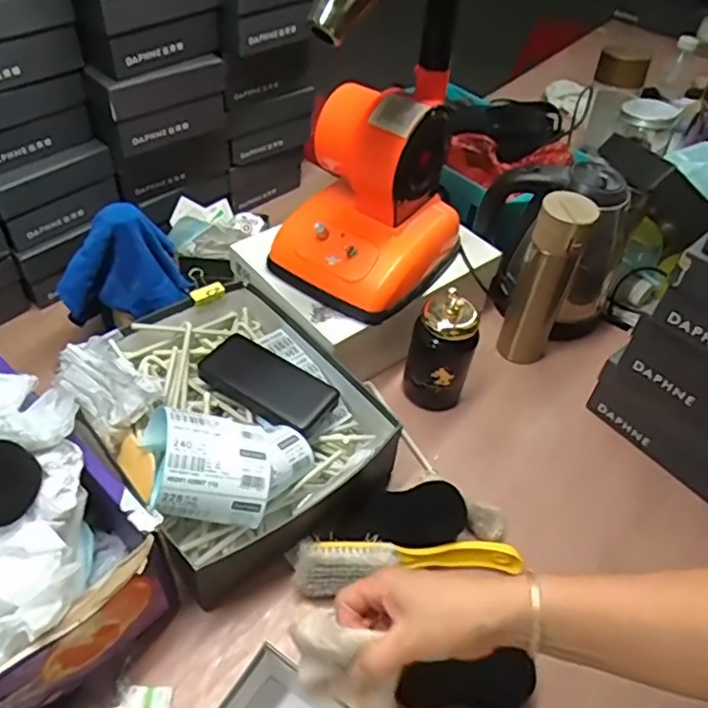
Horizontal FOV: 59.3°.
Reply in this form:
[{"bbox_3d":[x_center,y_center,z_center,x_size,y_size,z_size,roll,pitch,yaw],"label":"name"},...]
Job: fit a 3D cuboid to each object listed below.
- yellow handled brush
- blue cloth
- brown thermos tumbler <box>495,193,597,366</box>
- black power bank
[{"bbox_3d":[0.058,0.208,0.627,0.230,0.035,0.044,0,48,-7],"label":"yellow handled brush"},{"bbox_3d":[-0.278,-0.100,0.745,0.146,0.126,0.075,-15,51,-18],"label":"blue cloth"},{"bbox_3d":[0.245,-0.092,0.802,0.068,0.243,0.065,3,48,-3],"label":"brown thermos tumbler"},{"bbox_3d":[-0.099,0.031,0.711,0.159,0.025,0.072,30,52,20],"label":"black power bank"}]

